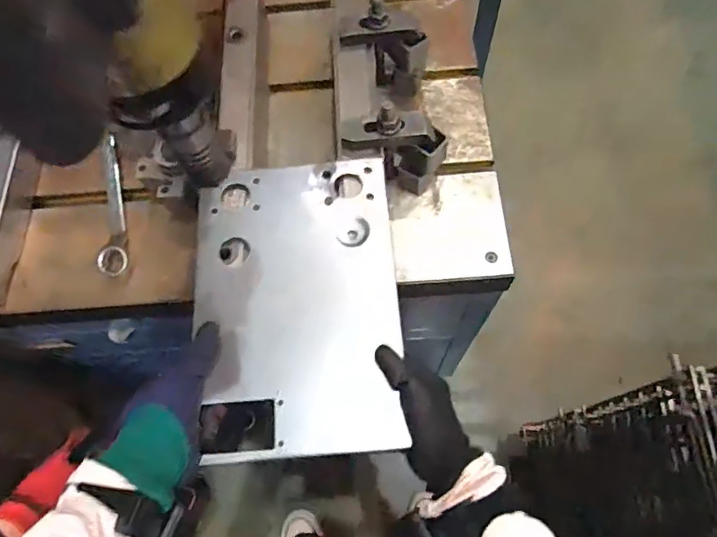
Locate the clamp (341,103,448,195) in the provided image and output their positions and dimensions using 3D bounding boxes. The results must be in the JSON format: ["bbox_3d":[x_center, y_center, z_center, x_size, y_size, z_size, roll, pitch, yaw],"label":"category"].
[{"bbox_3d":[0.041,-0.136,0.591,0.118,0.109,0.042,6,70,4],"label":"clamp"}]

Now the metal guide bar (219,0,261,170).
[{"bbox_3d":[-0.142,-0.239,0.622,0.038,0.032,0.261,-3,70,0],"label":"metal guide bar"}]

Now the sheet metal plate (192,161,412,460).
[{"bbox_3d":[-0.059,0.031,0.509,0.196,0.011,0.294,-5,70,0],"label":"sheet metal plate"}]

